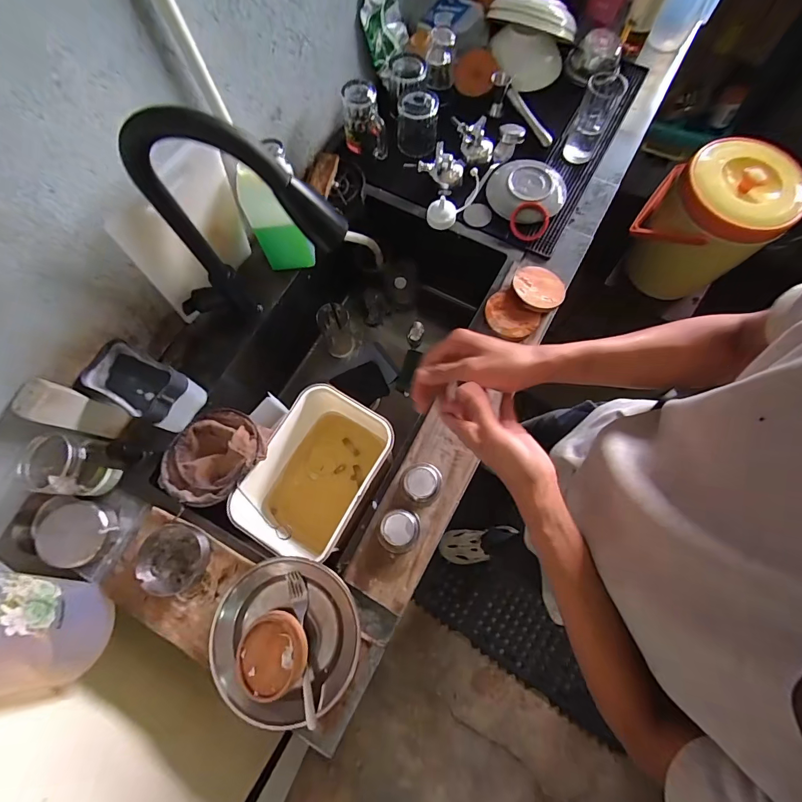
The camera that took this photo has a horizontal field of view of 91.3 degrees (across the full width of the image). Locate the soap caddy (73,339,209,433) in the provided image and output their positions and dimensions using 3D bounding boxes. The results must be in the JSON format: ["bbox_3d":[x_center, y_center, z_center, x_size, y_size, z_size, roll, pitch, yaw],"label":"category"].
[{"bbox_3d":[-0.415,-0.020,0.647,0.140,0.096,0.093,27,75,10],"label":"soap caddy"}]

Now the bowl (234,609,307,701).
[{"bbox_3d":[-0.177,0.351,0.544,0.096,0.045,0.099,0,73,2],"label":"bowl"}]

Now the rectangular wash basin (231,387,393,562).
[{"bbox_3d":[-0.150,0.144,0.746,0.196,0.182,0.267,28,76,10],"label":"rectangular wash basin"}]

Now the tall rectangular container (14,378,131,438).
[{"bbox_3d":[-0.494,0.018,0.601,0.038,0.158,0.056,18,74,7],"label":"tall rectangular container"}]

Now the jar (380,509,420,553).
[{"bbox_3d":[-0.003,0.199,0.604,0.058,0.030,0.062,0,73,2],"label":"jar"}]

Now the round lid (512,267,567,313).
[{"bbox_3d":[0.259,-0.214,0.733,0.096,0.013,0.098,3,67,-8],"label":"round lid"}]

